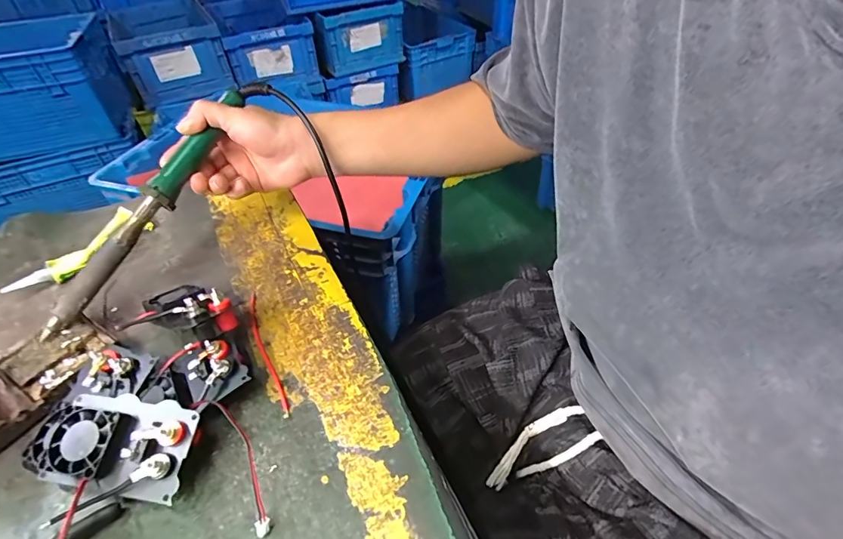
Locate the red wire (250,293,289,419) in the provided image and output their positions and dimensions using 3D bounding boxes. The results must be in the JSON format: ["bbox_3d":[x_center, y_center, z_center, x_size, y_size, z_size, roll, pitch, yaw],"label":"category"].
[{"bbox_3d":[-0.129,0.066,0.352,0.010,0.004,0.130,-21,48,-17],"label":"red wire"}]

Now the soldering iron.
[{"bbox_3d":[-0.237,-0.059,0.375,0.021,0.023,0.257,21,73,23],"label":"soldering iron"}]

